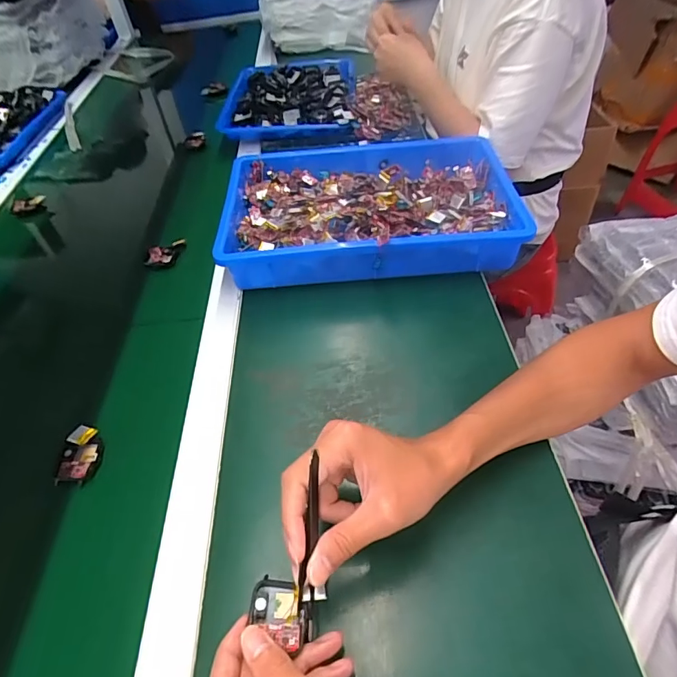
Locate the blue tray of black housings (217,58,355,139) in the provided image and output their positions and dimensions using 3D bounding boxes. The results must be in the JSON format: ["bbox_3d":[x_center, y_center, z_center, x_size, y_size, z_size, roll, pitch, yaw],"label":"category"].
[{"bbox_3d":[-0.099,-0.487,0.920,0.260,0.046,0.337,-4,48,4],"label":"blue tray of black housings"}]

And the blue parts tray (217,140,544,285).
[{"bbox_3d":[0.036,-0.172,0.630,0.384,0.077,0.250,-7,48,1],"label":"blue parts tray"}]

